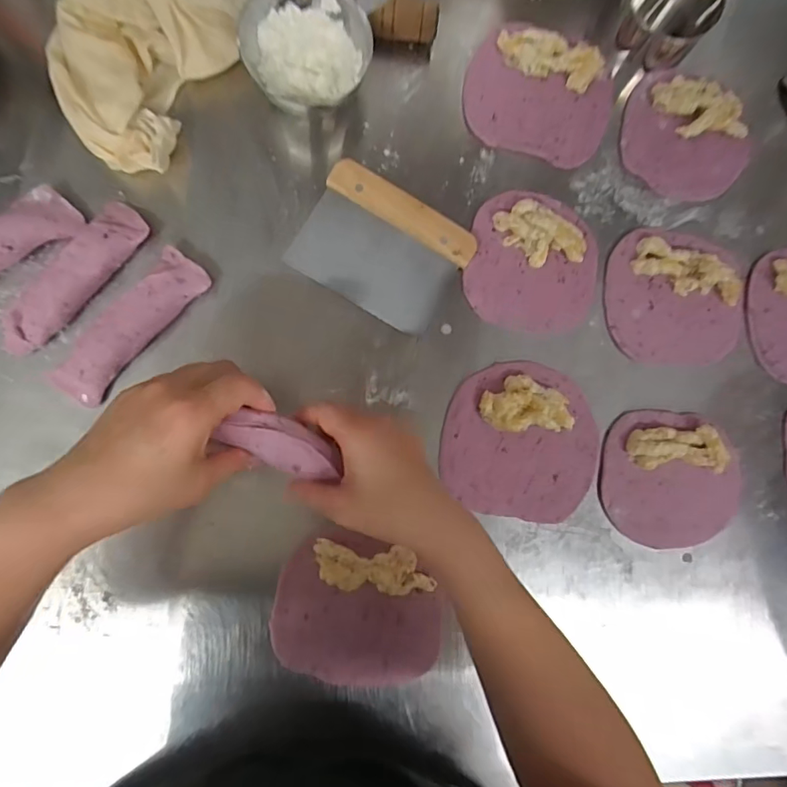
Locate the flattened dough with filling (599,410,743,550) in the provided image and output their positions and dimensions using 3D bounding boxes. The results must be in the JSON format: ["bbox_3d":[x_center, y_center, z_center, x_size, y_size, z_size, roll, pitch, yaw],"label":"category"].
[{"bbox_3d":[0.270,0.083,0.489,0.137,0.020,0.127,6,88,-6],"label":"flattened dough with filling"}]

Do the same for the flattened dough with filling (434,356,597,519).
[{"bbox_3d":[0.122,0.044,0.475,0.147,0.021,0.142,0,88,-6],"label":"flattened dough with filling"}]

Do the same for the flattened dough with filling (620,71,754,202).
[{"bbox_3d":[0.290,-0.252,0.505,0.128,0.020,0.111,22,86,-5],"label":"flattened dough with filling"}]

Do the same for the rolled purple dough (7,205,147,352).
[{"bbox_3d":[-0.274,-0.096,0.441,0.043,0.042,0.154,37,85,-4],"label":"rolled purple dough"}]

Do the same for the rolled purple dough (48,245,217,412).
[{"bbox_3d":[-0.227,-0.056,0.446,0.049,0.042,0.155,40,85,-4],"label":"rolled purple dough"}]

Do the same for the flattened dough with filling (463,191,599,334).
[{"bbox_3d":[0.137,-0.124,0.482,0.127,0.023,0.129,0,88,-6],"label":"flattened dough with filling"}]

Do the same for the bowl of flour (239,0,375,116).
[{"bbox_3d":[-0.077,-0.305,0.458,0.109,0.048,0.101,-8,89,-6],"label":"bowl of flour"}]

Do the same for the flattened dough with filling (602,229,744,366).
[{"bbox_3d":[0.280,-0.094,0.500,0.138,0.018,0.128,2,88,-6],"label":"flattened dough with filling"}]

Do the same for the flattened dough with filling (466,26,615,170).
[{"bbox_3d":[0.142,-0.290,0.494,0.140,0.018,0.118,15,87,-5],"label":"flattened dough with filling"}]

